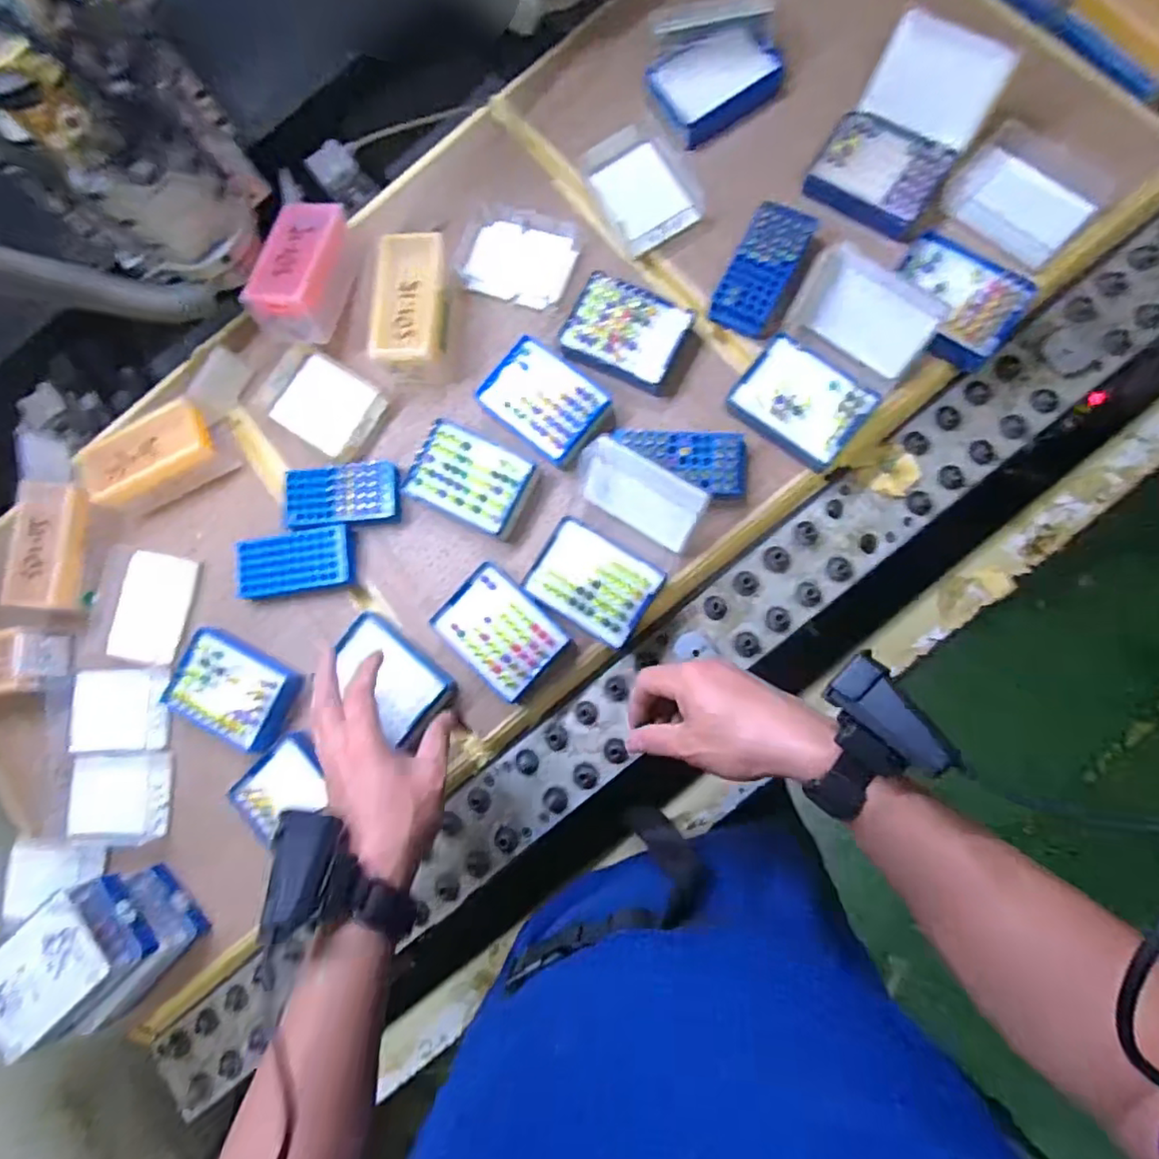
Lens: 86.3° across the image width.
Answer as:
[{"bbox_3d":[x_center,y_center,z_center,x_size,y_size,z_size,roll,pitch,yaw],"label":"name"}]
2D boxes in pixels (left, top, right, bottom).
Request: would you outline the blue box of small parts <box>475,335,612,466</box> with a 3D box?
[{"bbox_3d":[-0.032,-0.163,0.576,0.107,0.029,0.081,39,89,11],"label":"blue box of small parts"}]

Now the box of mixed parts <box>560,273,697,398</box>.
[{"bbox_3d":[0.044,-0.224,0.569,0.104,0.035,0.080,22,85,10],"label":"box of mixed parts"}]

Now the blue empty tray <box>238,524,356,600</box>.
[{"bbox_3d":[-0.268,-0.015,0.591,0.110,0.026,0.056,-8,81,6],"label":"blue empty tray"}]

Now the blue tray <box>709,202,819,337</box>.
[{"bbox_3d":[0.166,-0.281,0.563,0.053,0.027,0.114,28,86,11],"label":"blue tray"}]

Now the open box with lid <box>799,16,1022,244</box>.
[{"bbox_3d":[0.283,-0.392,0.546,0.107,0.054,0.162,34,88,11],"label":"open box with lid"}]

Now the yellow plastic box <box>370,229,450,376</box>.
[{"bbox_3d":[-0.156,-0.256,0.591,0.064,0.053,0.125,4,82,8],"label":"yellow plastic box"}]

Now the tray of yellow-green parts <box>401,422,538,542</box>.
[{"bbox_3d":[-0.100,-0.092,0.576,0.106,0.034,0.076,26,86,10],"label":"tray of yellow-green parts"}]

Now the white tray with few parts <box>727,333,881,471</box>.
[{"bbox_3d":[0.192,-0.152,0.543,0.104,0.039,0.079,38,88,11],"label":"white tray with few parts"}]

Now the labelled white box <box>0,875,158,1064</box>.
[{"bbox_3d":[-0.414,0.310,0.497,0.105,0.051,0.082,-45,79,0],"label":"labelled white box"}]

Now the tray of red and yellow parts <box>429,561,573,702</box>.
[{"bbox_3d":[-0.068,0.046,0.550,0.106,0.048,0.076,42,89,11],"label":"tray of red and yellow parts"}]

